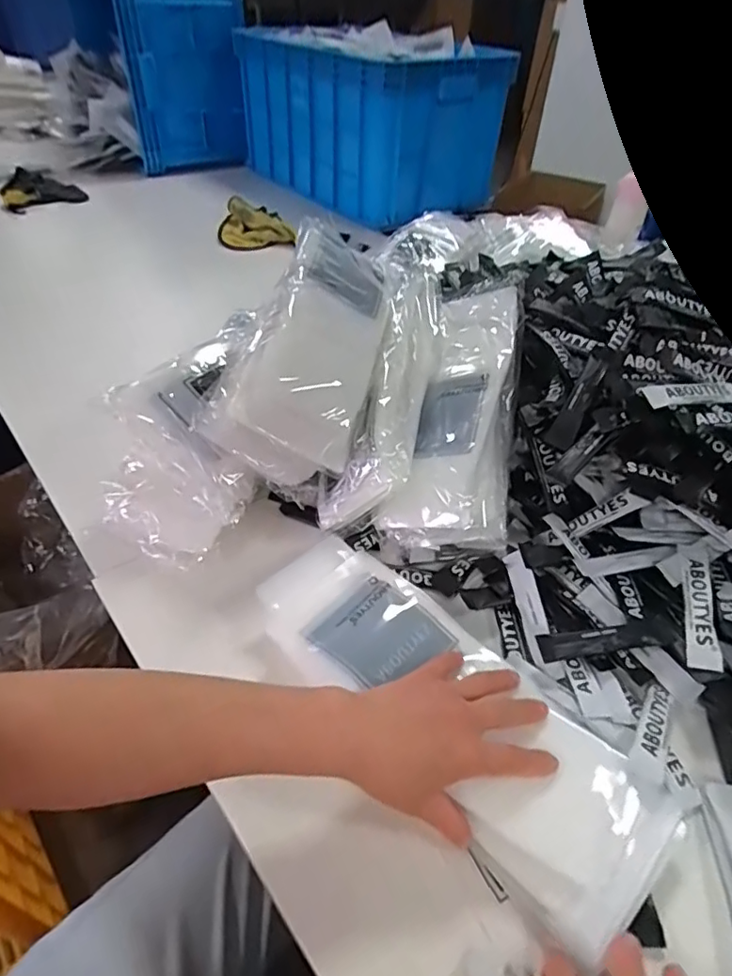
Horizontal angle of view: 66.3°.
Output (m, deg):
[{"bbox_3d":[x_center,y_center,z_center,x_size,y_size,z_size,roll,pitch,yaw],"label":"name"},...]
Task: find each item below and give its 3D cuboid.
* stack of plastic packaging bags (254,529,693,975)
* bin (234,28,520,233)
[{"bbox_3d":[0.060,0.163,0.439,0.135,0.028,0.339,-33,58,-32],"label":"stack of plastic packaging bags"},{"bbox_3d":[0.002,-0.953,1.414,0.396,0.265,0.668,-26,51,-27],"label":"bin"}]

